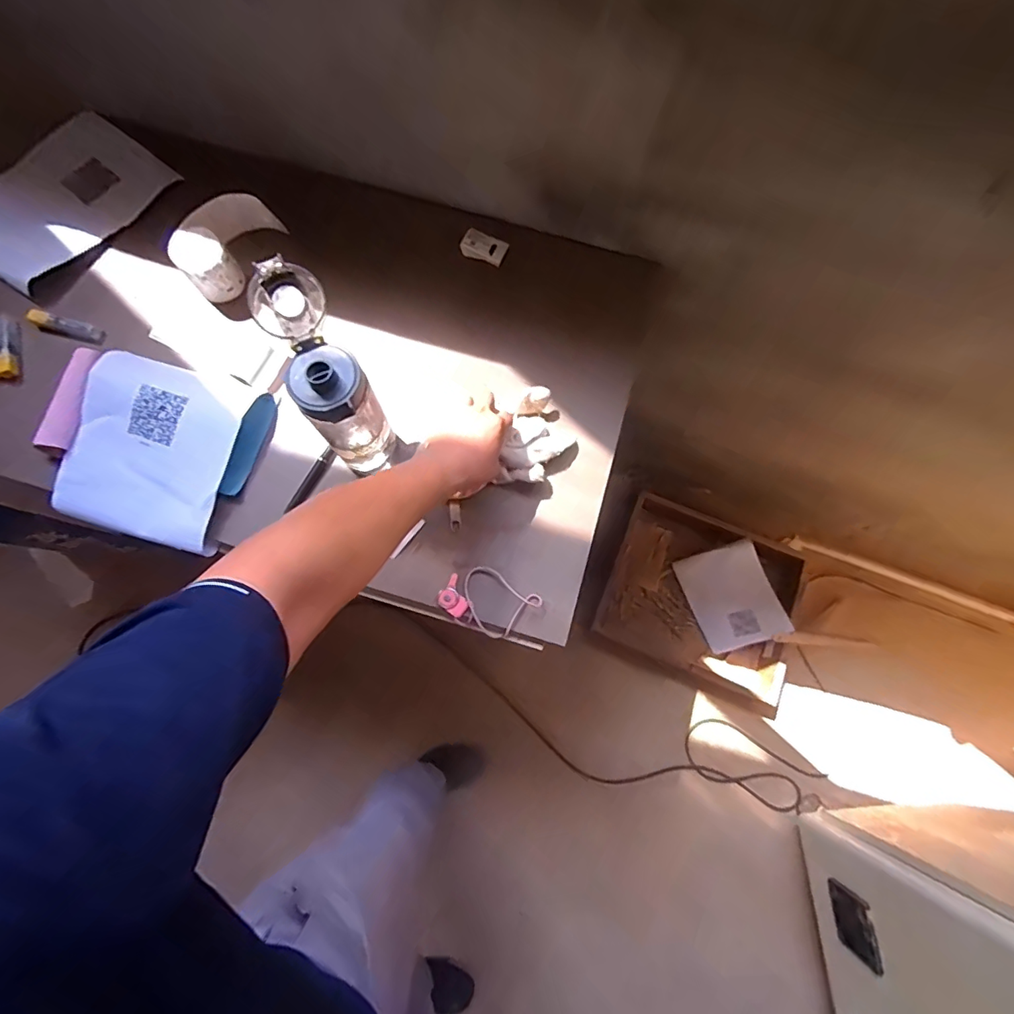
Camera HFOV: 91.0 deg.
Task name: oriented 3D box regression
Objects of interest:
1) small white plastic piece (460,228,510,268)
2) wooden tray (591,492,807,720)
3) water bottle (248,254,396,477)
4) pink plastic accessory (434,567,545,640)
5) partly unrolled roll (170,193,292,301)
[{"bbox_3d":[-0.033,-0.377,0.722,0.064,0.016,0.040,17,75,4],"label":"small white plastic piece"},{"bbox_3d":[0.519,0.238,1.330,0.496,0.090,0.430,23,76,5],"label":"wooden tray"},{"bbox_3d":[-0.188,-0.135,0.538,0.064,0.194,0.148,-26,77,-8],"label":"water bottle"},{"bbox_3d":[-0.023,0.116,0.603,0.110,0.018,0.072,28,76,6],"label":"pink plastic accessory"},{"bbox_3d":[-0.385,-0.359,0.678,0.094,0.077,0.140,15,75,3],"label":"partly unrolled roll"}]

